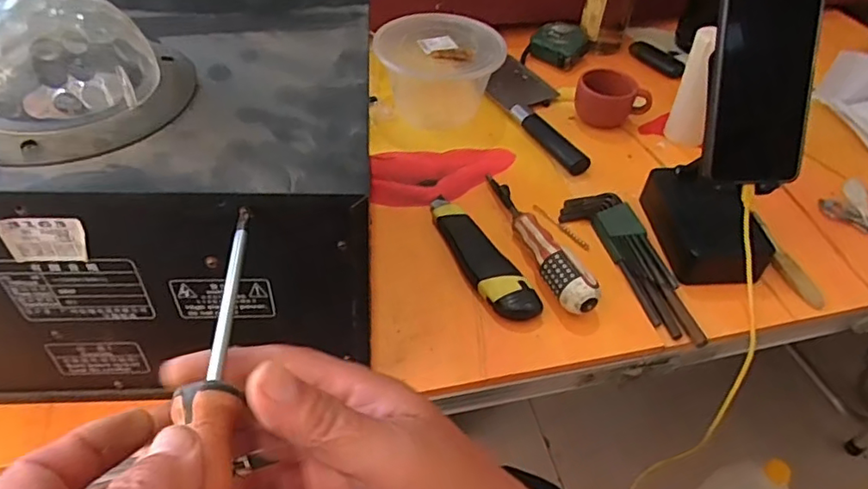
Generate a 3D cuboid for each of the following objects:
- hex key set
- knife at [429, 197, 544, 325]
[{"bbox_3d":[0.180,0.012,0.524,0.058,0.021,0.183,-12,48,-16],"label":"hex key set"},{"bbox_3d":[0.039,0.007,0.521,0.039,0.021,0.162,-16,49,-19],"label":"knife"}]

